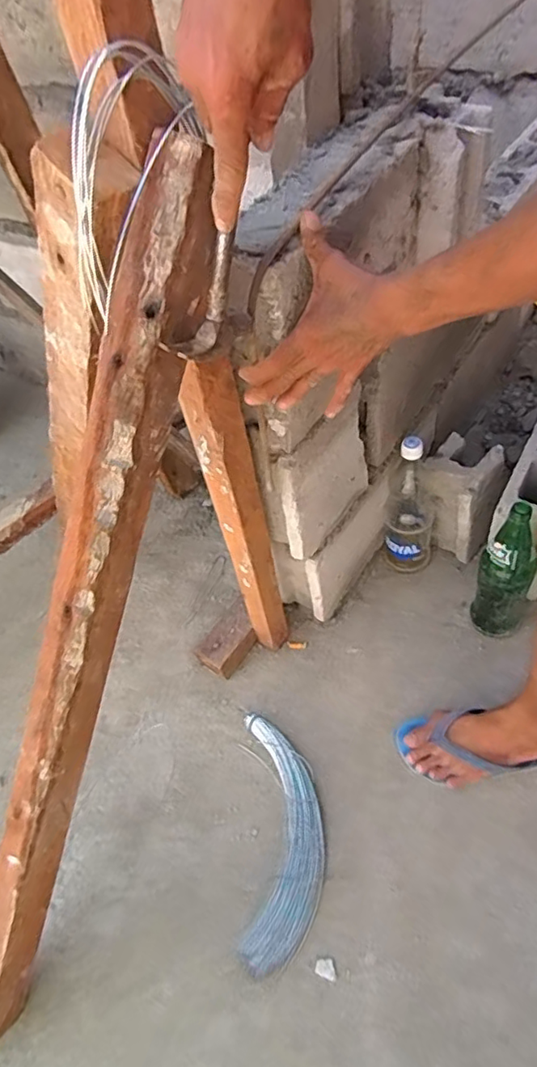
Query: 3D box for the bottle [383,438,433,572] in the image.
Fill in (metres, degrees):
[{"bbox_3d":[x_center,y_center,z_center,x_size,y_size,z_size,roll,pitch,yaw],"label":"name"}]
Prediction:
[{"bbox_3d":[0.237,-0.034,0.957,0.082,0.301,0.073,8,55,15],"label":"bottle"}]

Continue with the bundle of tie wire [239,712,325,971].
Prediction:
[{"bbox_3d":[0.022,0.418,0.802,0.109,0.033,0.310,-4,52,6],"label":"bundle of tie wire"}]

